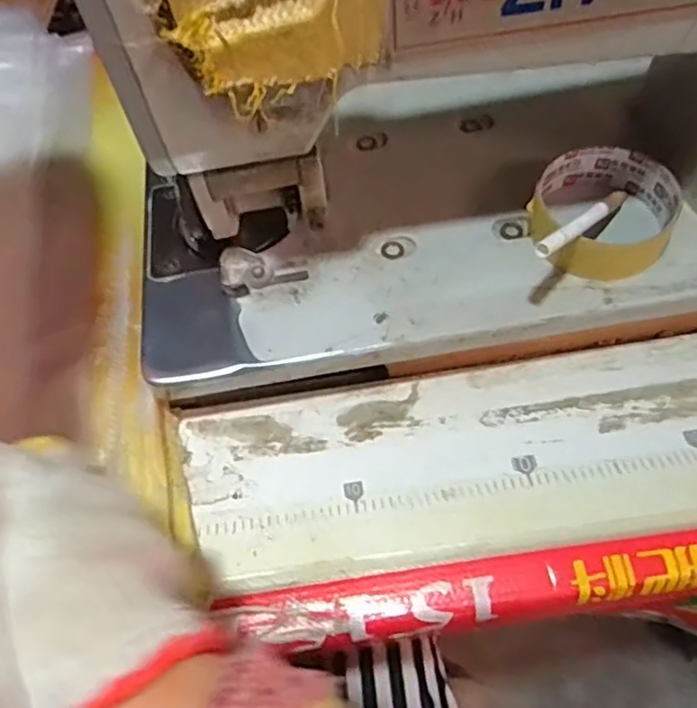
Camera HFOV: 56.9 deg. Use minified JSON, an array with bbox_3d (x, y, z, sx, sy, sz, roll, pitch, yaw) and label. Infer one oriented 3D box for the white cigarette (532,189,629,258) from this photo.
[{"bbox_3d":[0.134,-0.075,0.358,0.010,0.008,0.120,38,44,20],"label":"white cigarette"}]

